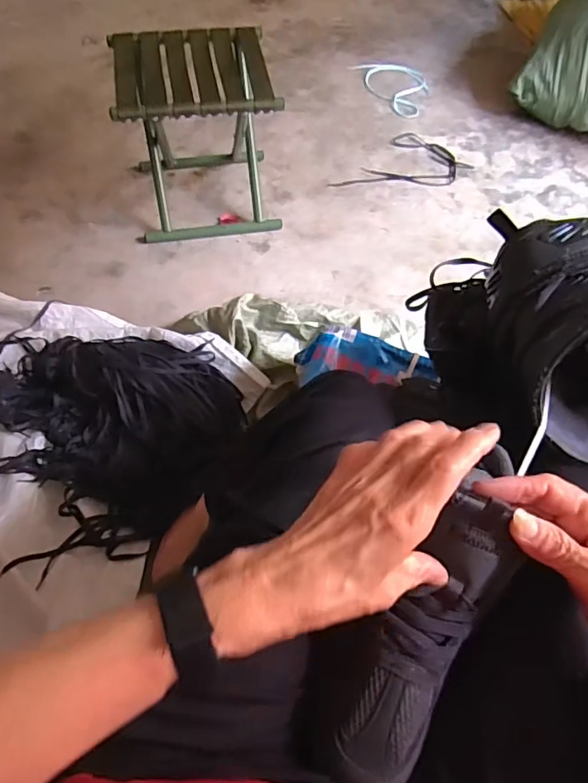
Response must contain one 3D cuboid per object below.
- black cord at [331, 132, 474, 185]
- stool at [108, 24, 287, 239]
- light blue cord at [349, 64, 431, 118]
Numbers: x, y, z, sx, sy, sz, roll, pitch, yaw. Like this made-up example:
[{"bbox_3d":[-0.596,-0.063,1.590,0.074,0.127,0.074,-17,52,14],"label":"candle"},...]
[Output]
[{"bbox_3d":[0.276,-0.545,1.285,0.208,0.008,0.317,38,65,18],"label":"black cord"},{"bbox_3d":[-0.195,-0.530,1.088,0.294,0.304,0.270,-7,61,-6],"label":"stool"},{"bbox_3d":[0.304,-0.878,1.478,0.182,0.012,0.266,-22,63,-14],"label":"light blue cord"}]

